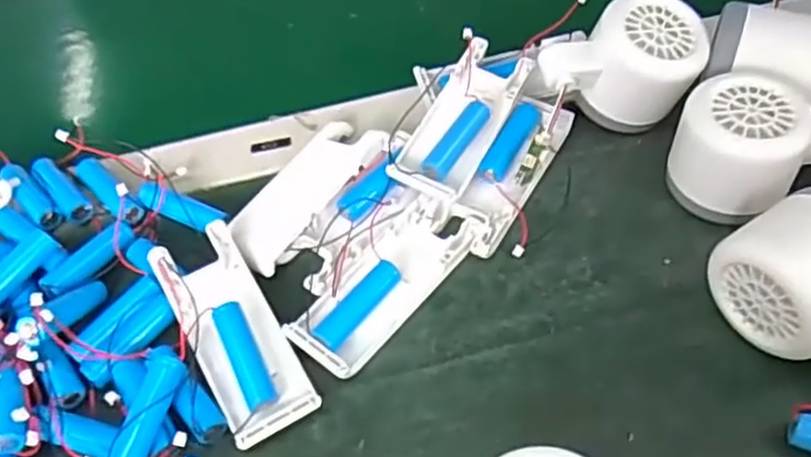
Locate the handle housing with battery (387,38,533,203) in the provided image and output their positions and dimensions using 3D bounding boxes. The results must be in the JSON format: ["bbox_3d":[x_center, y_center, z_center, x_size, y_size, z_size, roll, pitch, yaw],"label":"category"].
[{"bbox_3d":[0.032,-0.057,0.398,0.037,0.027,0.102,21,58,20],"label":"handle housing with battery"}]

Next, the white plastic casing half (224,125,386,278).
[{"bbox_3d":[-0.053,-0.020,0.384,0.035,0.012,0.101,28,60,23],"label":"white plastic casing half"}]

